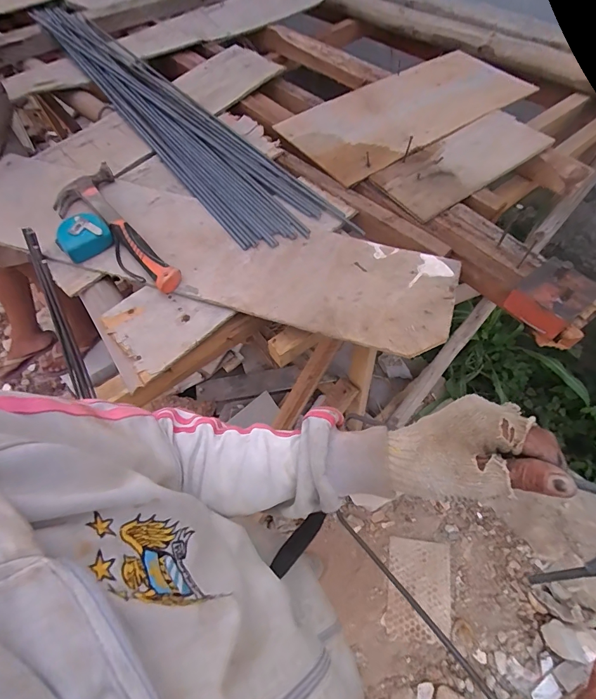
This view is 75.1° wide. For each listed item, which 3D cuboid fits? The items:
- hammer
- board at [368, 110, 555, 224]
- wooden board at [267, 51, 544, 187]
[{"bbox_3d":[-0.314,-0.193,0.655,0.117,0.036,0.323,-31,63,-15],"label":"hammer"},{"bbox_3d":[0.318,-0.365,0.743,0.349,0.013,0.143,-33,64,-15],"label":"board"},{"bbox_3d":[0.253,-0.540,0.854,0.570,0.017,0.250,-34,64,-16],"label":"wooden board"}]

